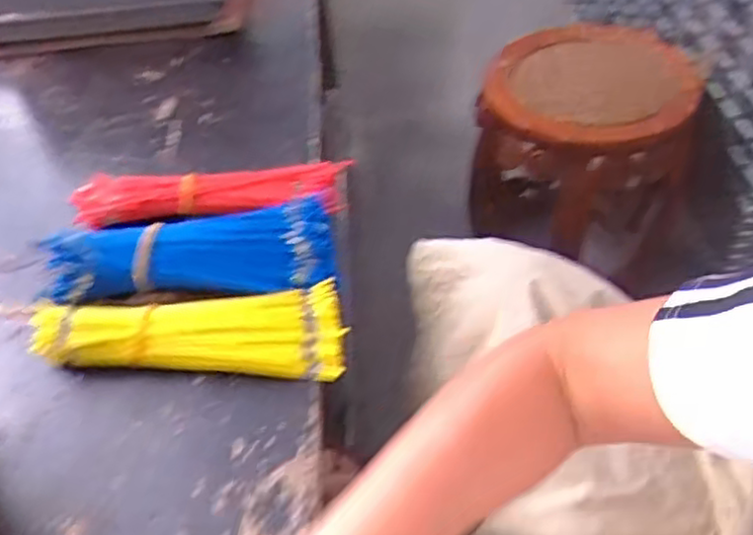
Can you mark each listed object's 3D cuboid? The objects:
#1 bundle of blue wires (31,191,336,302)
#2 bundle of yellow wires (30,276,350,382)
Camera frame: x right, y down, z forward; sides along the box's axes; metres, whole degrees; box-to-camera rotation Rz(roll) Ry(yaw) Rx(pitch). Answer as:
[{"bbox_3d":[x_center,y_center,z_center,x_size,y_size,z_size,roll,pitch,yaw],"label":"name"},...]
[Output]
[{"bbox_3d":[-0.160,-0.015,0.616,0.242,0.044,0.096,-5,48,1],"label":"bundle of blue wires"},{"bbox_3d":[-0.150,0.046,0.563,0.250,0.033,0.073,1,48,6],"label":"bundle of yellow wires"}]

